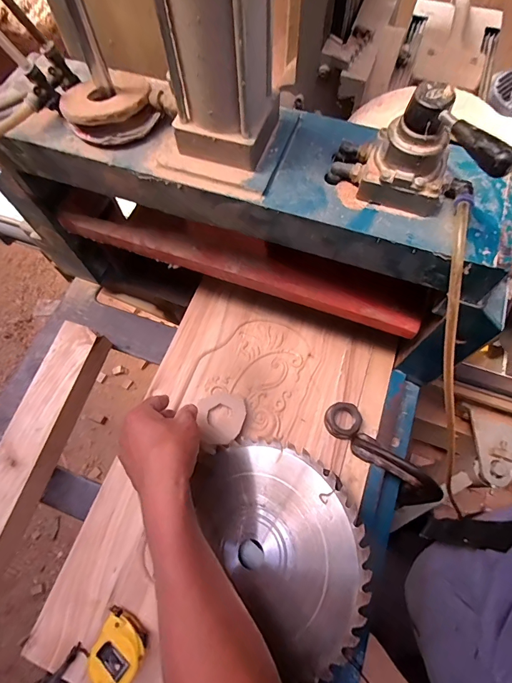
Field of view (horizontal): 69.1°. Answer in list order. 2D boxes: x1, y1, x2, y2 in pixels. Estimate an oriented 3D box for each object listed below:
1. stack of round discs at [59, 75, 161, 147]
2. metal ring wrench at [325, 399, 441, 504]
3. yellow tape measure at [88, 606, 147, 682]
[{"bbox_3d":[-0.138,-0.223,0.350,0.083,0.026,0.083,-2,67,0],"label":"stack of round discs"},{"bbox_3d":[0.158,0.137,0.463,0.163,0.040,0.042,40,73,16],"label":"metal ring wrench"},{"bbox_3d":[-0.143,0.330,0.397,0.057,0.036,0.063,22,69,9],"label":"yellow tape measure"}]

